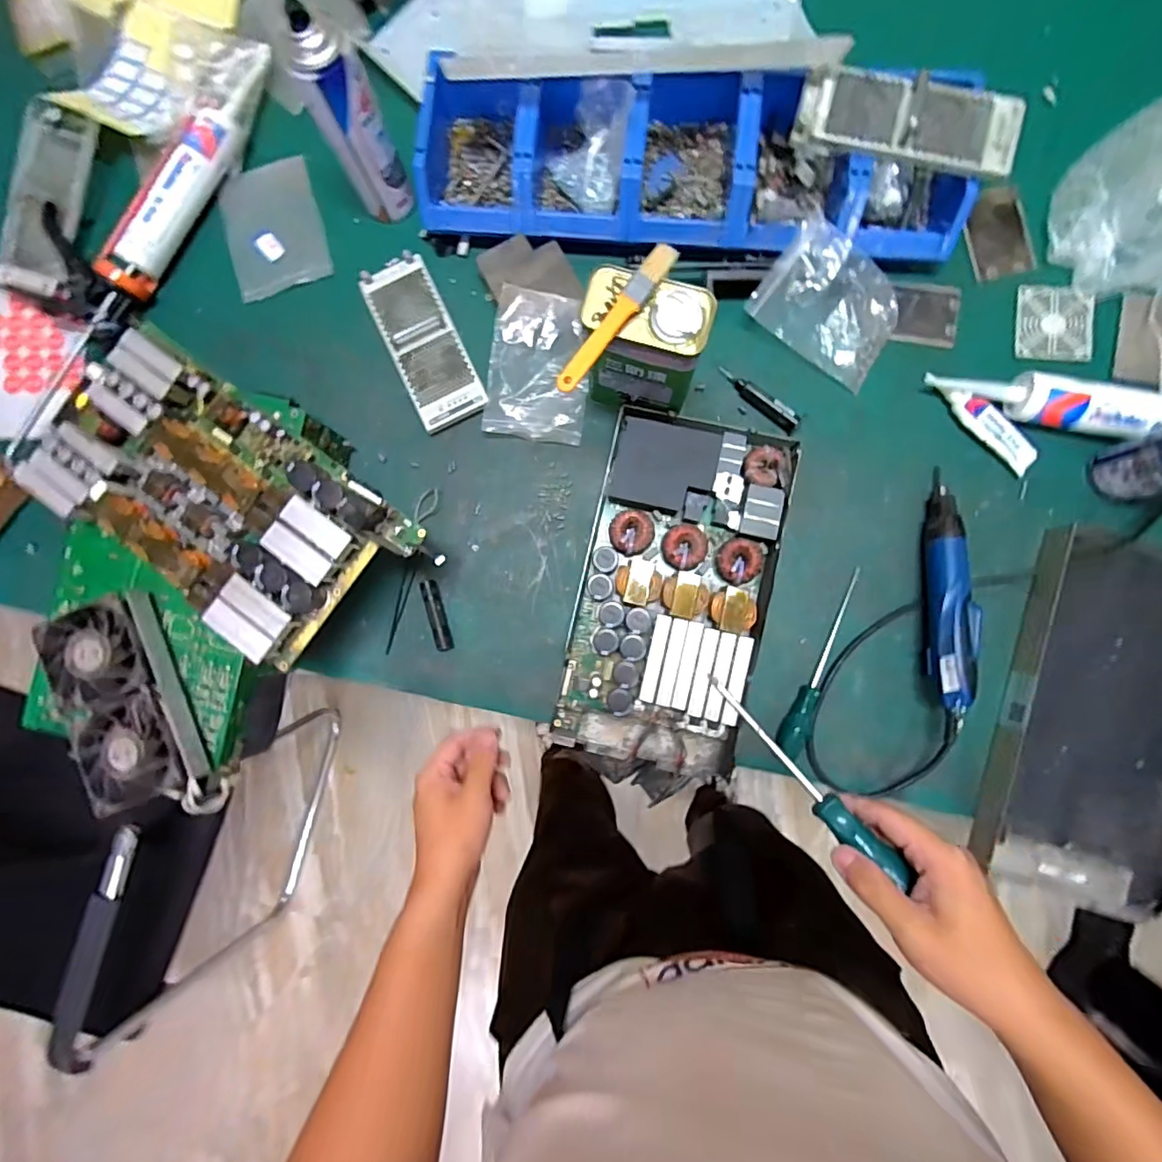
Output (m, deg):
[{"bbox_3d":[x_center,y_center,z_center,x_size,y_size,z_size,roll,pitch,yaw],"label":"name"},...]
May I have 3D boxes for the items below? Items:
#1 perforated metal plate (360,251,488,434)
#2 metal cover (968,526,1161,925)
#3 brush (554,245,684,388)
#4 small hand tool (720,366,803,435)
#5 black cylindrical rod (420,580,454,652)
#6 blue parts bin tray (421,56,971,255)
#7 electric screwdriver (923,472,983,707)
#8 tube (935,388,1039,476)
[{"bbox_3d":[-0.195,-0.297,0.672,0.082,0.011,0.226,-25,85,0],"label":"perforated metal plate"},{"bbox_3d":[0.582,0.156,0.592,0.222,0.050,0.390,17,87,4],"label":"metal cover"},{"bbox_3d":[0.031,-0.235,0.488,0.022,0.010,0.156,37,88,5],"label":"brush"},{"bbox_3d":[0.211,-0.215,0.648,0.110,0.009,0.024,37,88,5],"label":"small hand tool"},{"bbox_3d":[-0.173,0.042,0.656,0.018,0.015,0.086,-16,85,1],"label":"black cylindrical rod"},{"bbox_3d":[0.123,-0.489,0.632,0.608,0.081,0.204,8,86,3],"label":"blue parts bin tray"},{"bbox_3d":[0.406,0.005,0.606,0.042,0.052,0.263,2,86,3],"label":"electric screwdriver"},{"bbox_3d":[0.467,-0.178,0.625,0.033,0.011,0.131,-43,85,-1],"label":"tube"}]

